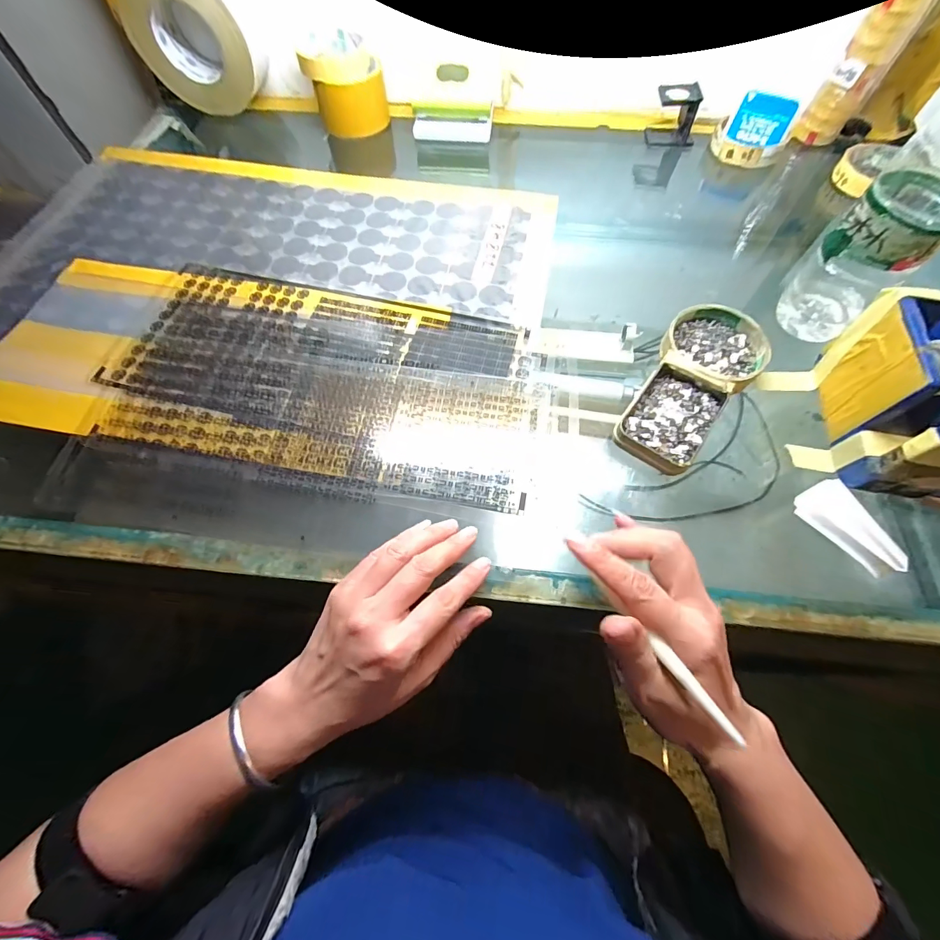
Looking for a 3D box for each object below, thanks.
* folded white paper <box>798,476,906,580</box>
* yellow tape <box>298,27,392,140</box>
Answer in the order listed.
[{"bbox_3d":[0.265,0.042,0.290,0.032,0.008,0.067,-38,63,27],"label":"folded white paper"},{"bbox_3d":[-0.156,-0.486,0.521,0.093,0.078,0.071,-13,65,-5],"label":"yellow tape"}]

